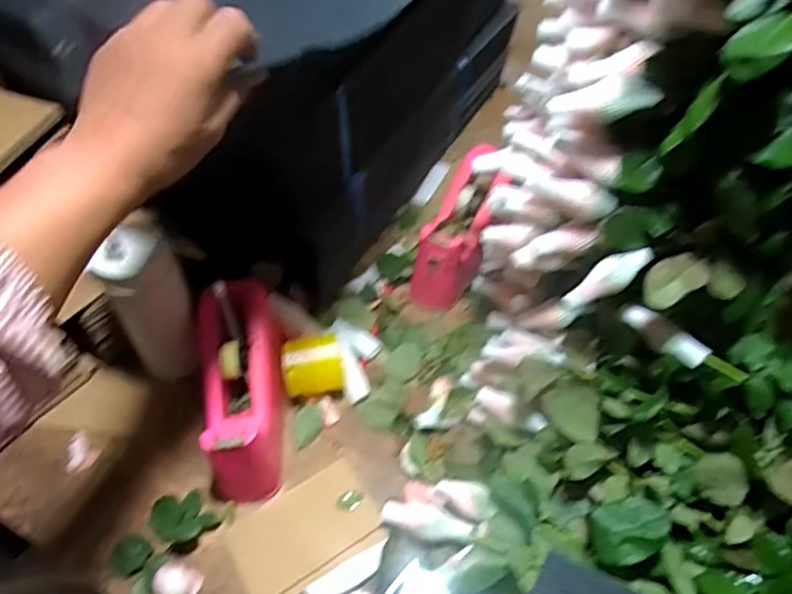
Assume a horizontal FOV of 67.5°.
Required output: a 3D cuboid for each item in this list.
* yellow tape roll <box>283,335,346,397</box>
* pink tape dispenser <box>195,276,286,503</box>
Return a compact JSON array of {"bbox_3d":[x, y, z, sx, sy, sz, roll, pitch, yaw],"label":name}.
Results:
[{"bbox_3d":[-0.089,0.072,0.640,0.063,0.056,0.052,-11,54,-9],"label":"yellow tape roll"},{"bbox_3d":[-0.157,0.090,0.599,0.088,0.108,0.199,-8,54,-7],"label":"pink tape dispenser"}]

